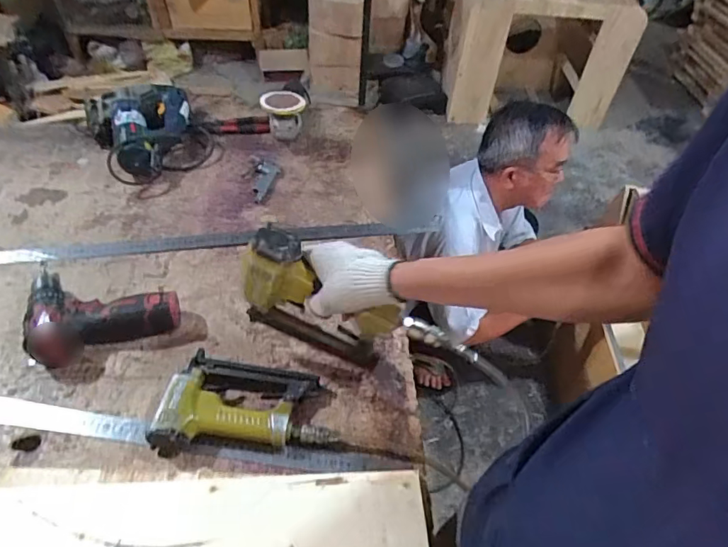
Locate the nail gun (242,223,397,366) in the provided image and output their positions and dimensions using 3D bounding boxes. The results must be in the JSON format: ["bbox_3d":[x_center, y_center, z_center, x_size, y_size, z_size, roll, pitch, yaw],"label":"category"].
[{"bbox_3d":[-0.055,0.037,0.650,0.196,0.189,0.046,10,47,5],"label":"nail gun"}]

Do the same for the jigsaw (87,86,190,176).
[{"bbox_3d":[-0.460,-0.293,1.034,0.205,0.092,0.230,-13,49,-15],"label":"jigsaw"}]

